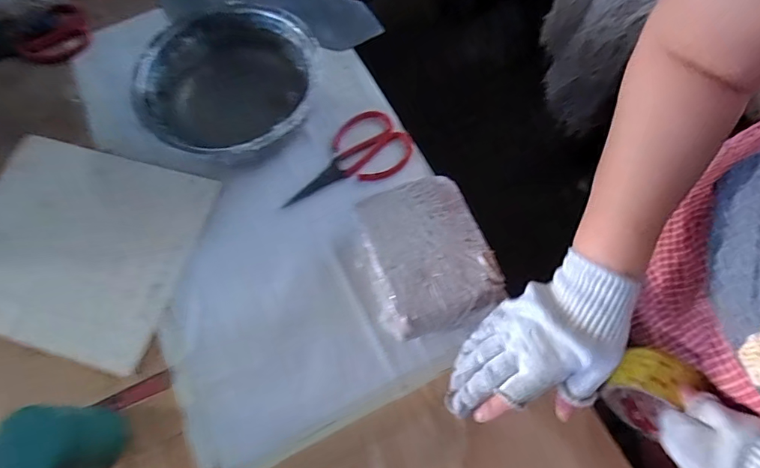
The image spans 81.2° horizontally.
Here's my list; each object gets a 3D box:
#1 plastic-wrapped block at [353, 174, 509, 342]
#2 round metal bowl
[{"bbox_3d":[0.045,0.022,0.469,0.119,0.060,0.154,-18,70,-5],"label":"plastic-wrapped block"},{"bbox_3d":[-0.178,-0.185,0.557,0.207,0.073,0.202,-1,67,2],"label":"round metal bowl"}]

